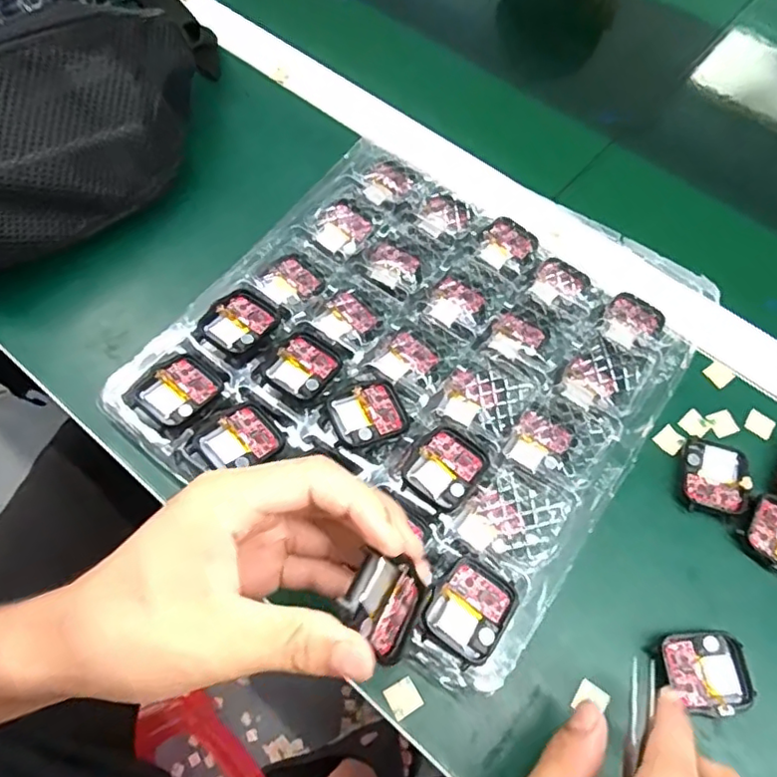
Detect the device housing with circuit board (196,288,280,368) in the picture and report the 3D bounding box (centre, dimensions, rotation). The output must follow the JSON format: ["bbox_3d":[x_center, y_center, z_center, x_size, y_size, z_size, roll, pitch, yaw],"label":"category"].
[{"bbox_3d":[-0.090,-0.040,0.363,0.038,0.007,0.047,33,67,13],"label":"device housing with circuit board"}]

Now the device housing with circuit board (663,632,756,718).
[{"bbox_3d":[0.163,0.146,0.304,0.041,0.012,0.038,-4,64,-5],"label":"device housing with circuit board"}]

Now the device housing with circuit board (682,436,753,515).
[{"bbox_3d":[0.194,0.051,0.351,0.035,0.010,0.045,10,64,2],"label":"device housing with circuit board"}]

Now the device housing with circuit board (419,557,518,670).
[{"bbox_3d":[0.039,0.109,0.290,0.036,0.006,0.045,35,68,9],"label":"device housing with circuit board"}]

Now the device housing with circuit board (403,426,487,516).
[{"bbox_3d":[0.031,0.045,0.329,0.039,0.012,0.046,33,67,13],"label":"device housing with circuit board"}]

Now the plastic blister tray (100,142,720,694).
[{"bbox_3d":[0.023,-0.022,0.368,0.270,0.033,0.284,32,67,12],"label":"plastic blister tray"}]

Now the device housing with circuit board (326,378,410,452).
[{"bbox_3d":[-0.012,0.015,0.339,0.041,0.005,0.036,-24,67,-13],"label":"device housing with circuit board"}]

